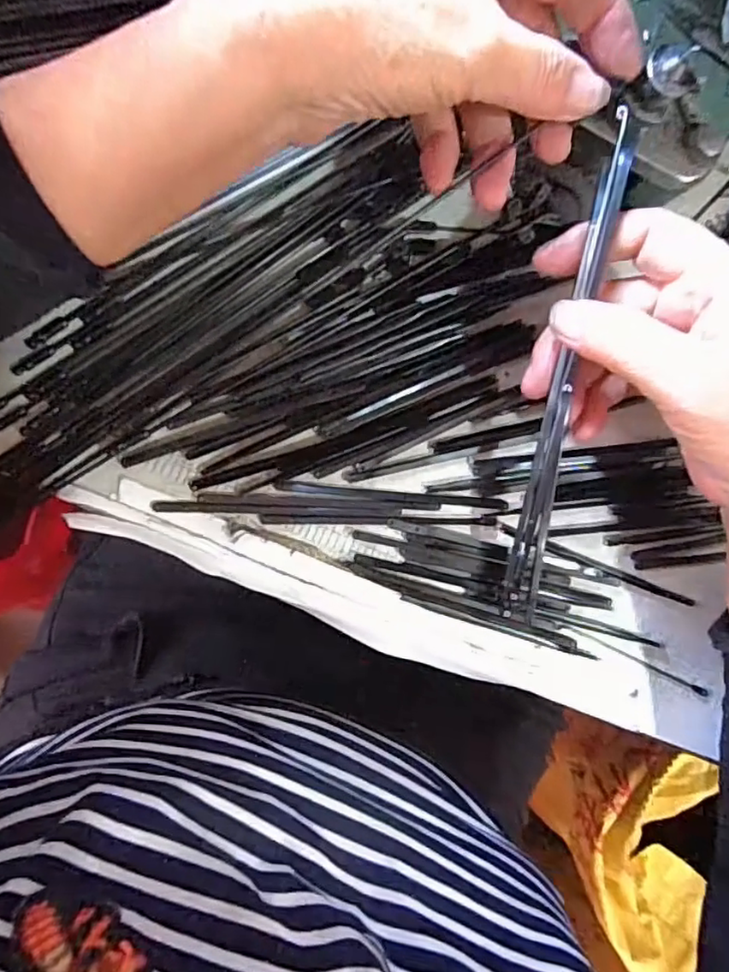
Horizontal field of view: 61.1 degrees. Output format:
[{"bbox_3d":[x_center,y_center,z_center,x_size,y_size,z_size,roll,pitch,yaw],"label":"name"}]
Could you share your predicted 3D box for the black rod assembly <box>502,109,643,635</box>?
[{"bbox_3d":[0.076,-0.035,0.234,0.013,0.005,0.188,6,105,-9],"label":"black rod assembly"}]

